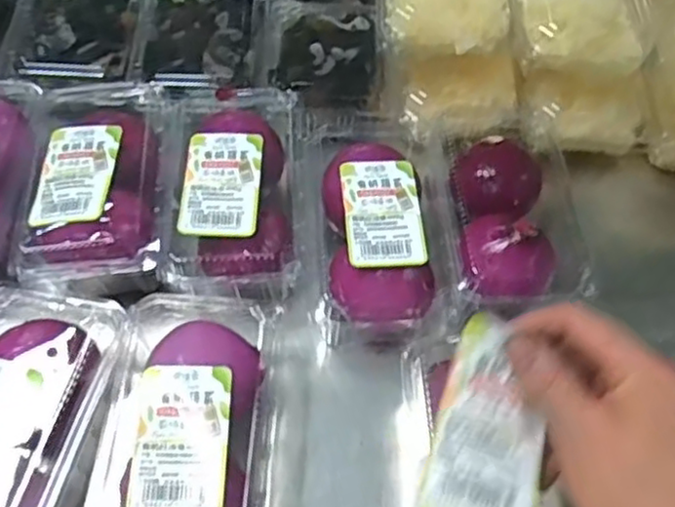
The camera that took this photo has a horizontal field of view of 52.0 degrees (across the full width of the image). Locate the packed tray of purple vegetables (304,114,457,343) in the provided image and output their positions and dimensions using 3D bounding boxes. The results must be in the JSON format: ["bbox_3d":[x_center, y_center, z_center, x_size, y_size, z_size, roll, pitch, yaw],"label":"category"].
[{"bbox_3d":[0.026,-0.033,0.539,0.111,0.062,0.203,-4,60,-5],"label":"packed tray of purple vegetables"}]

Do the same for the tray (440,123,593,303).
[{"bbox_3d":[0.131,-0.030,0.548,0.117,0.066,0.164,-8,60,-7],"label":"tray"}]

